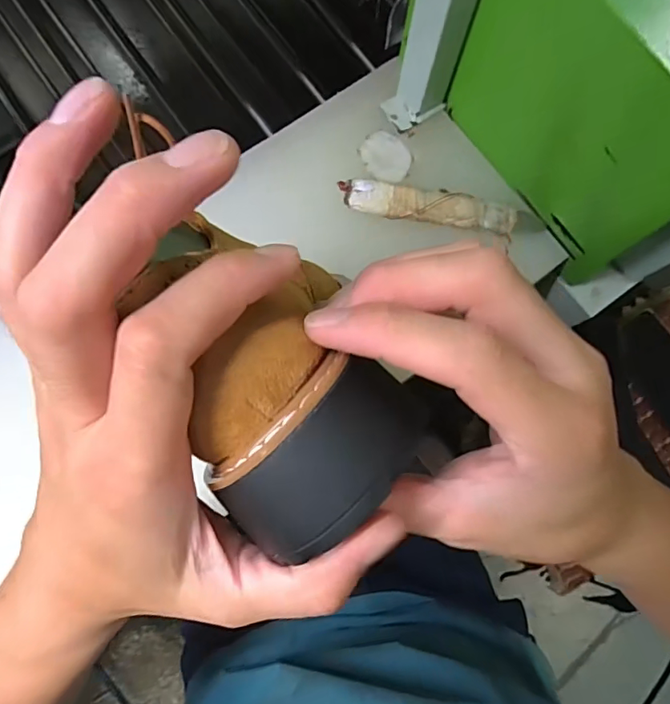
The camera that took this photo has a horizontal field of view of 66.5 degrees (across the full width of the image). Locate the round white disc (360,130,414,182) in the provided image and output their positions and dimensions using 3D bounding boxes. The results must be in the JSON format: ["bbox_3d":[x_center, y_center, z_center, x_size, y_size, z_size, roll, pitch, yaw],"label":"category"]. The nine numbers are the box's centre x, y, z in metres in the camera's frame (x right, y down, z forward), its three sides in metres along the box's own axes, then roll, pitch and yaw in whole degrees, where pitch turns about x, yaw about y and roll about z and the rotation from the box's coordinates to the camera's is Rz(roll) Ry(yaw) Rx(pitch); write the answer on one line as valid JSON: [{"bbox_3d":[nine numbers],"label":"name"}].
[{"bbox_3d":[0.044,-0.167,0.437,0.039,0.007,0.050,-29,82,-6],"label":"round white disc"}]

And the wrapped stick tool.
[{"bbox_3d":[0.077,-0.120,0.425,0.144,0.014,0.028,6,80,0],"label":"wrapped stick tool"}]

